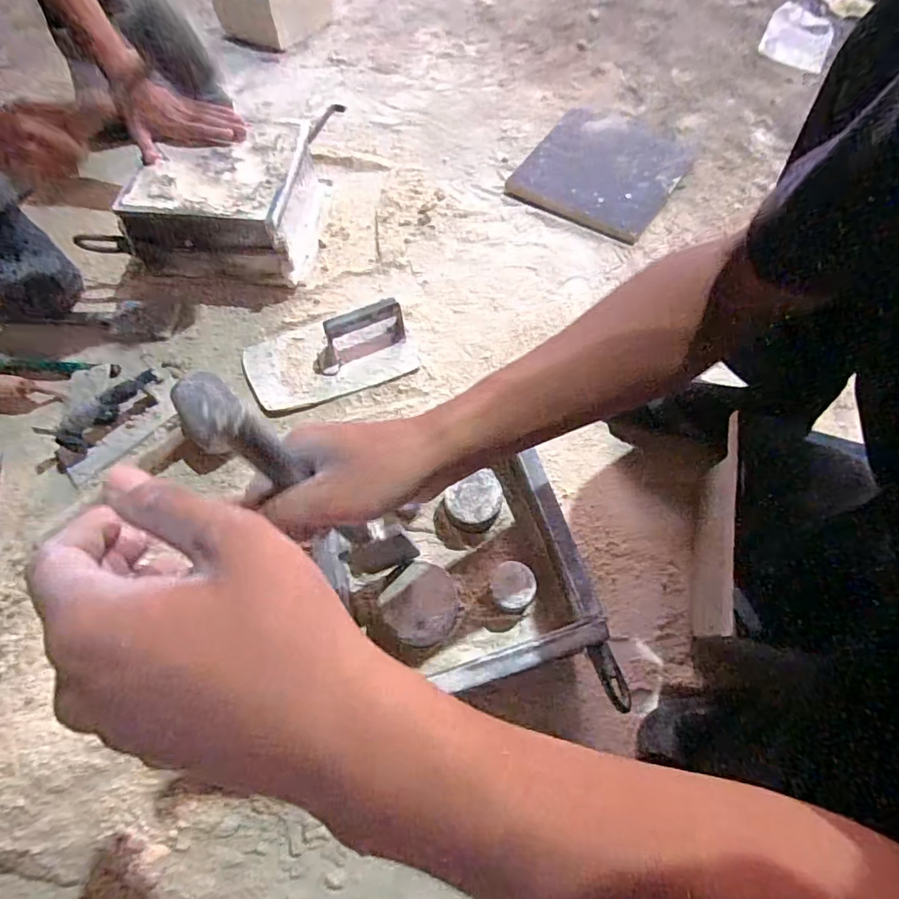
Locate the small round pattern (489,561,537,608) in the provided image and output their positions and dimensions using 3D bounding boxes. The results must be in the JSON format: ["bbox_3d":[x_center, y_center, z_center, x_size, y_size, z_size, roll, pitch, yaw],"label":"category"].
[{"bbox_3d":[0.060,0.133,0.494,0.040,0.040,0.042,-2,62,4],"label":"small round pattern"}]

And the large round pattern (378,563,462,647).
[{"bbox_3d":[-0.024,0.148,0.485,0.071,0.037,0.065,-2,62,4],"label":"large round pattern"}]

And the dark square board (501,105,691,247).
[{"bbox_3d":[0.273,-0.497,0.891,0.241,0.028,0.292,27,67,17],"label":"dark square board"}]

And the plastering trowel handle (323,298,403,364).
[{"bbox_3d":[-0.115,-0.162,0.703,0.104,0.074,0.025,-20,62,-6],"label":"plastering trowel handle"}]

